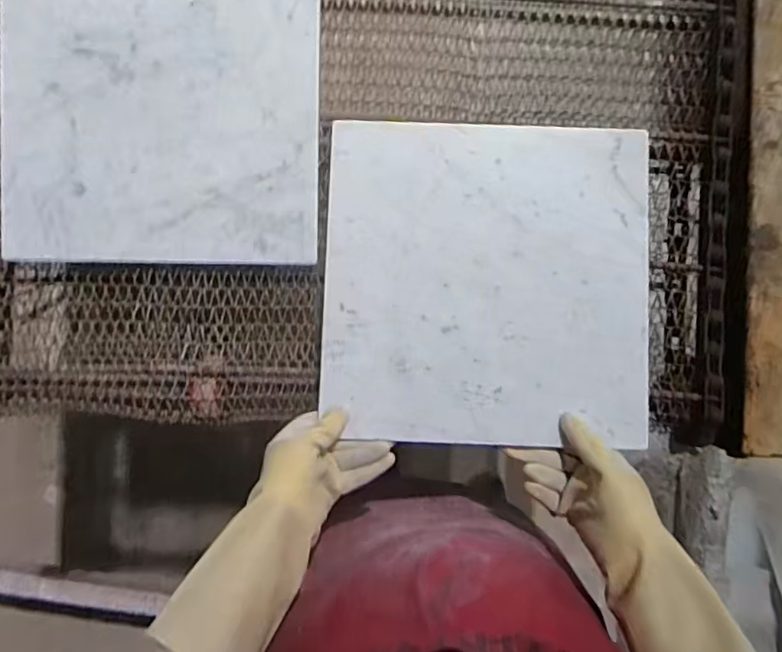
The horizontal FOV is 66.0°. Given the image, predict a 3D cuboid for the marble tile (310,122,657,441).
[{"bbox_3d":[0.089,-0.040,0.562,0.294,0.017,0.292,2,89,0],"label":"marble tile"}]

